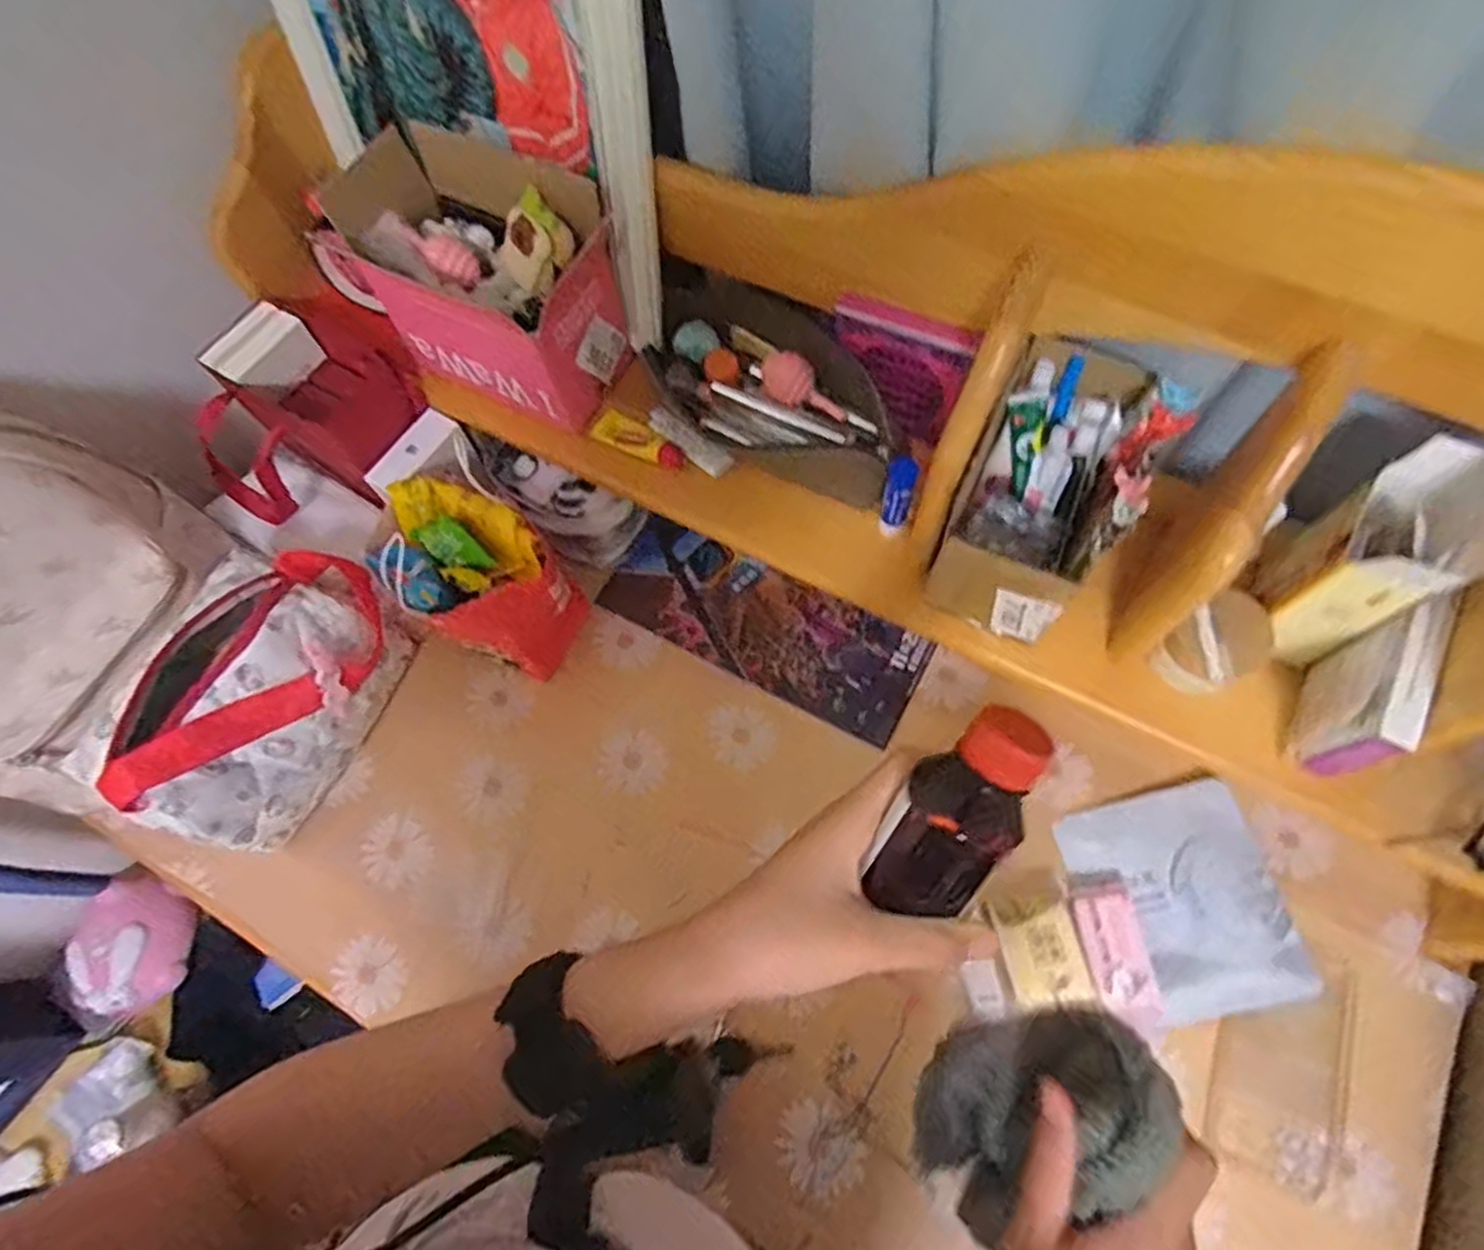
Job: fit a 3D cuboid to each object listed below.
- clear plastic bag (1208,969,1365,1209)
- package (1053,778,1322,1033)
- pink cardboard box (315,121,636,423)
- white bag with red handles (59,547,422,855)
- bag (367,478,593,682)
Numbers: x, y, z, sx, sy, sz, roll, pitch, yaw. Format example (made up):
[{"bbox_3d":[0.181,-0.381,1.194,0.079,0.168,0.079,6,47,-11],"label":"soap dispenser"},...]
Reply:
[{"bbox_3d":[0.379,0.303,0.528,0.084,0.013,0.148,22,70,11],"label":"clear plastic bag"},{"bbox_3d":[0.327,0.205,0.564,0.126,0.022,0.153,-15,68,-3],"label":"package"},{"bbox_3d":[-0.183,-0.255,0.557,0.194,0.123,0.118,26,71,13],"label":"pink cardboard box"},{"bbox_3d":[-0.361,0.056,0.586,0.115,0.145,0.222,22,71,12],"label":"white bag with red handles"},{"bbox_3d":[-0.208,-0.033,0.607,0.124,0.157,0.106,33,73,15],"label":"bag"}]

